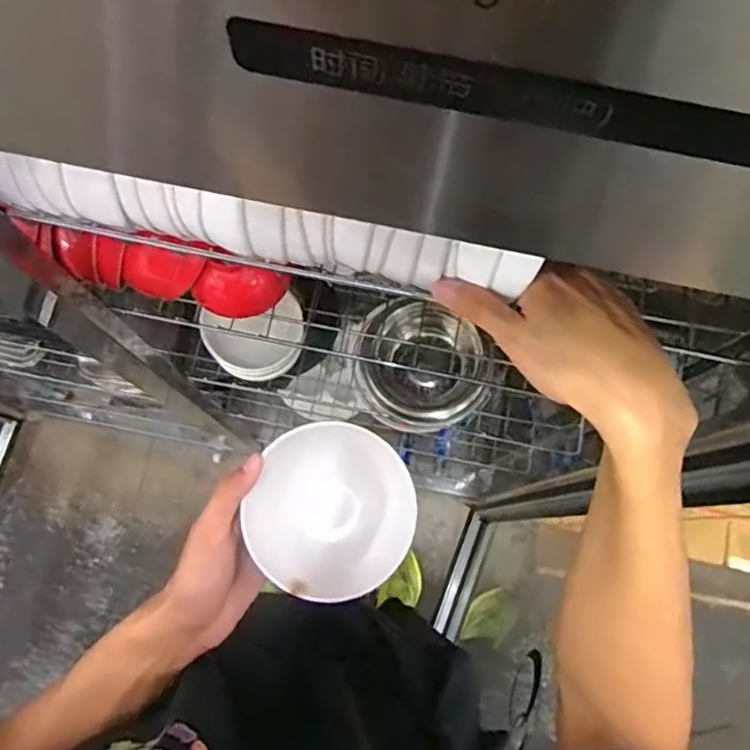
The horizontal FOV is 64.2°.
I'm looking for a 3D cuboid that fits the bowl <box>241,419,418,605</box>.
[{"bbox_3d":[-0.030,0.097,0.434,0.113,0.044,0.121,0,75,-2],"label":"bowl"}]

